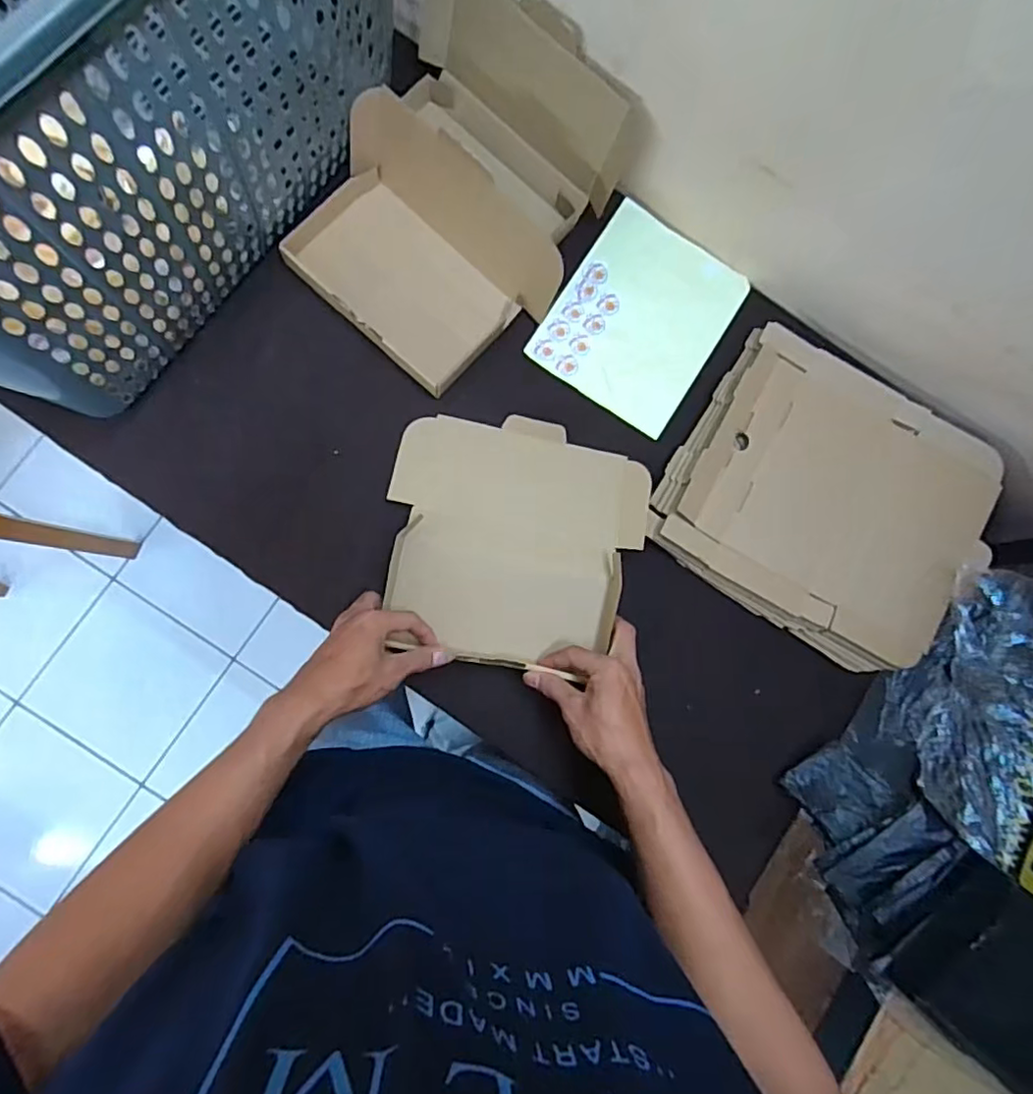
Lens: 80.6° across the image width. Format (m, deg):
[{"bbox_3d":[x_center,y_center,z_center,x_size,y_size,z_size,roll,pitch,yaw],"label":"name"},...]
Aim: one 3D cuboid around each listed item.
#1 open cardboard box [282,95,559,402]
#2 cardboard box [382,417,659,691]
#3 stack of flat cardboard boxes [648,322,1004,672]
[{"bbox_3d":[-0.094,-0.274,0.570,0.234,0.096,0.166,42,83,0],"label":"open cardboard box"},{"bbox_3d":[-0.002,-0.009,0.577,0.236,0.040,0.228,11,84,-4],"label":"cardboard box"},{"bbox_3d":[0.315,-0.045,0.613,0.304,0.031,0.264,34,83,-1],"label":"stack of flat cardboard boxes"}]

